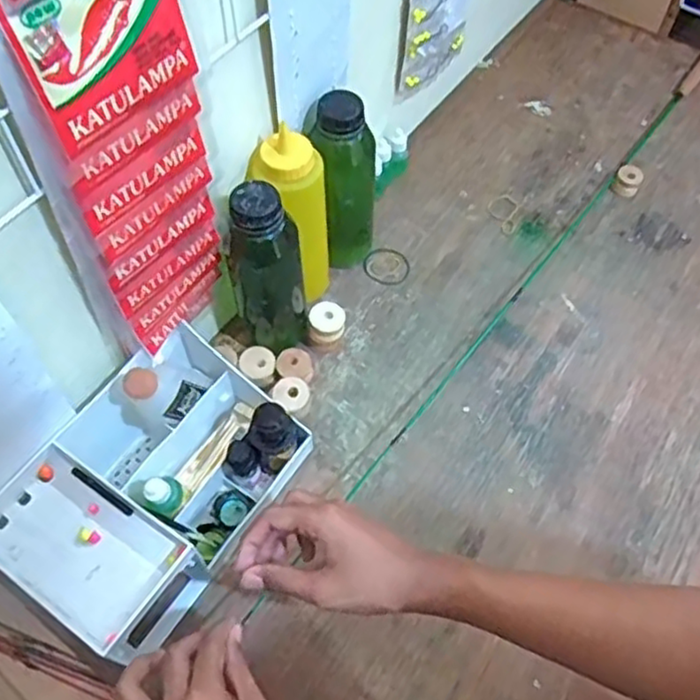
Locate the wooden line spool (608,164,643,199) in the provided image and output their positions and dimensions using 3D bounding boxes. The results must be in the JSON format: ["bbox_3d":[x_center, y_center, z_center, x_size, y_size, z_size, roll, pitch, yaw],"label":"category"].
[{"bbox_3d":[0.315,-0.192,0.799,0.030,0.024,0.031,29,64,15],"label":"wooden line spool"}]

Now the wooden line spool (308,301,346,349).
[{"bbox_3d":[-0.023,-0.022,0.682,0.035,0.047,0.034,0,60,0],"label":"wooden line spool"}]

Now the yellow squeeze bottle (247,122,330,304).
[{"bbox_3d":[-0.052,-0.113,0.643,0.064,0.186,0.060,18,62,10],"label":"yellow squeeze bottle"}]

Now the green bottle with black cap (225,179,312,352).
[{"bbox_3d":[-0.071,-0.064,0.621,0.060,0.191,0.061,-9,61,-5],"label":"green bottle with black cap"}]

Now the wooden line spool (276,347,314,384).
[{"bbox_3d":[-0.052,0.016,0.672,0.034,0.024,0.029,12,61,6],"label":"wooden line spool"}]

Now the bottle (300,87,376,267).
[{"bbox_3d":[-0.007,-0.153,0.674,0.063,0.187,0.067,0,60,0],"label":"bottle"}]

